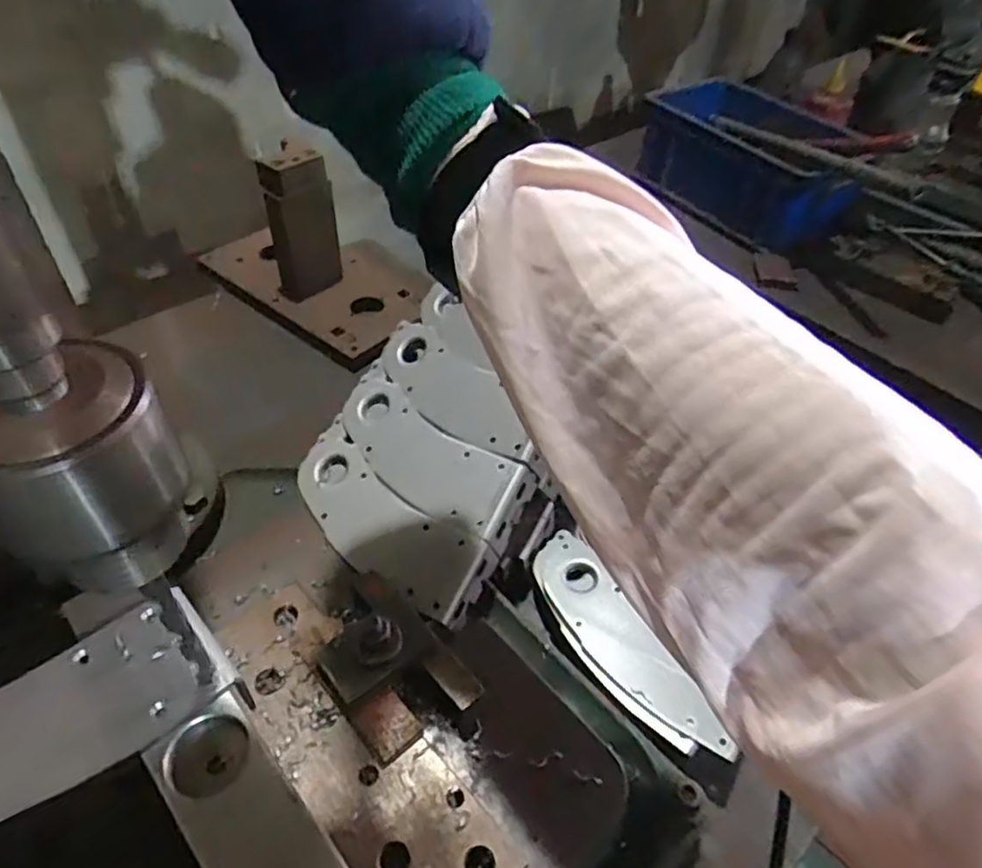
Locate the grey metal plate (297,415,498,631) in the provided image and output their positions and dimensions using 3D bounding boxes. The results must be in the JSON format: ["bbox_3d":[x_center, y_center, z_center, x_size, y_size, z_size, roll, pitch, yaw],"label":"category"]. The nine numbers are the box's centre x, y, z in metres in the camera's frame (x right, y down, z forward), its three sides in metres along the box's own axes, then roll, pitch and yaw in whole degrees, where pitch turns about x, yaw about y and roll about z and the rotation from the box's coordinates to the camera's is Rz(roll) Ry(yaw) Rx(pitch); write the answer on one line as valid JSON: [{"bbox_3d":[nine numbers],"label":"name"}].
[{"bbox_3d":[-0.080,0.066,0.490,0.183,0.025,0.070,36,76,29],"label":"grey metal plate"}]

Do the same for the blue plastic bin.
[{"bbox_3d":[0.398,-0.393,0.981,0.205,0.132,0.337,-21,53,-23],"label":"blue plastic bin"}]

